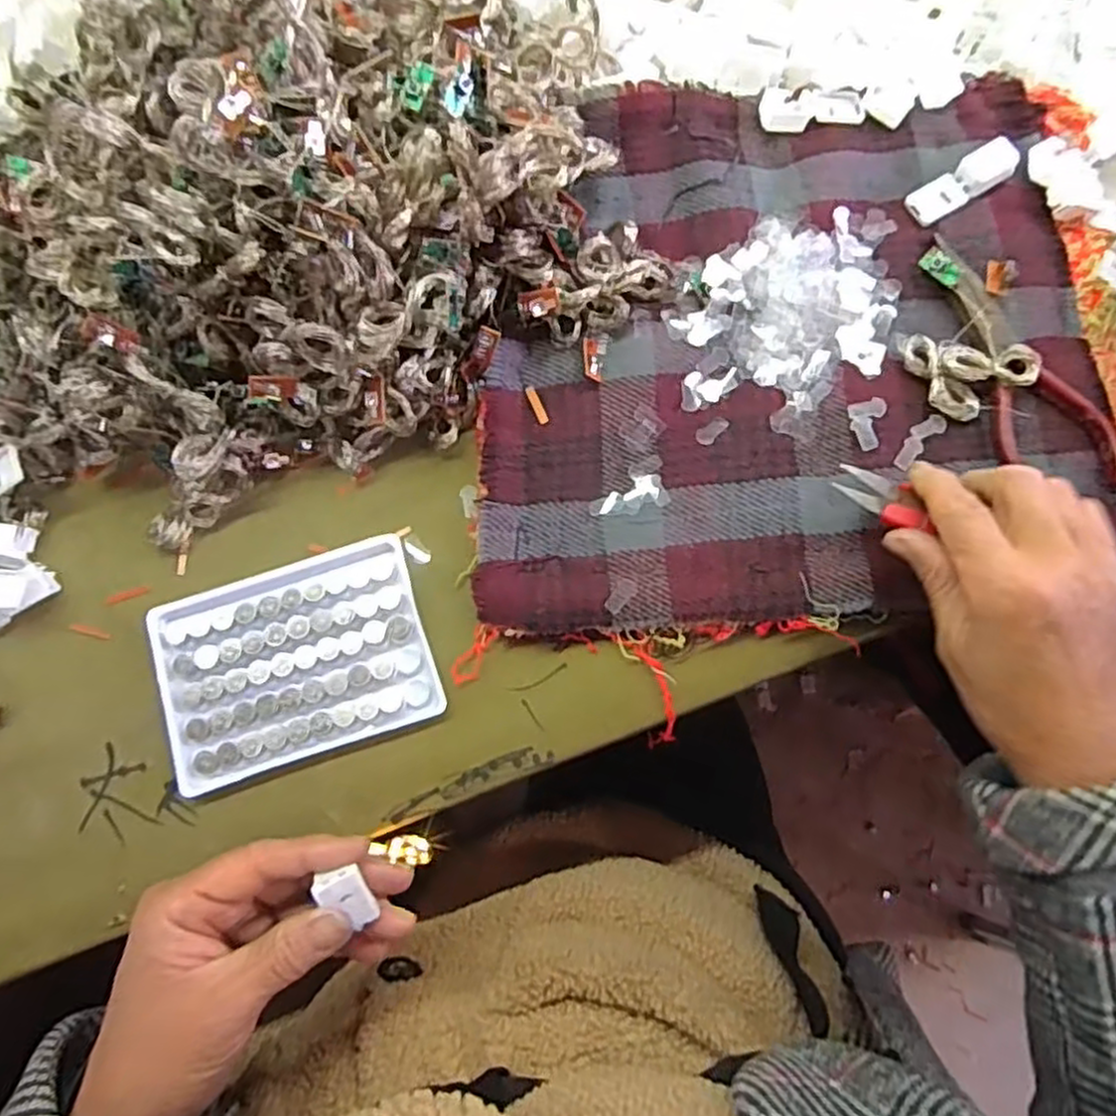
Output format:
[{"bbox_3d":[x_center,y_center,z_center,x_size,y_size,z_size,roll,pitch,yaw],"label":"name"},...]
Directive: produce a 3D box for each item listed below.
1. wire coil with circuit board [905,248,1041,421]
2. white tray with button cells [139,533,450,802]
[{"bbox_3d":[0.209,-0.113,0.381,0.058,0.014,0.086,7,77,3],"label":"wire coil with circuit board"},{"bbox_3d":[-0.128,0.050,0.368,0.128,0.009,0.093,-18,77,-3],"label":"white tray with button cells"}]

